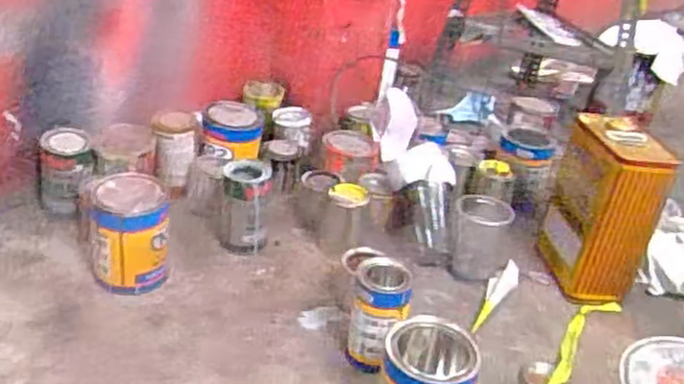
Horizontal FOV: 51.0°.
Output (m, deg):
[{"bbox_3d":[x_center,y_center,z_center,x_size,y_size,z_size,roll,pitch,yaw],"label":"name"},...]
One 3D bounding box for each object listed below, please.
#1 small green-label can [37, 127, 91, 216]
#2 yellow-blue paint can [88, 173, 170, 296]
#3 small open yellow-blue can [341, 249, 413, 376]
[{"bbox_3d":[-0.434,-0.035,1.122,0.084,0.116,0.083,-4,30,-22],"label":"small green-label can"},{"bbox_3d":[-0.300,0.063,1.017,0.109,0.140,0.095,-2,31,-16],"label":"yellow-blue paint can"},{"bbox_3d":[0.043,0.159,0.930,0.077,0.127,0.102,0,30,-13],"label":"small open yellow-blue can"}]

